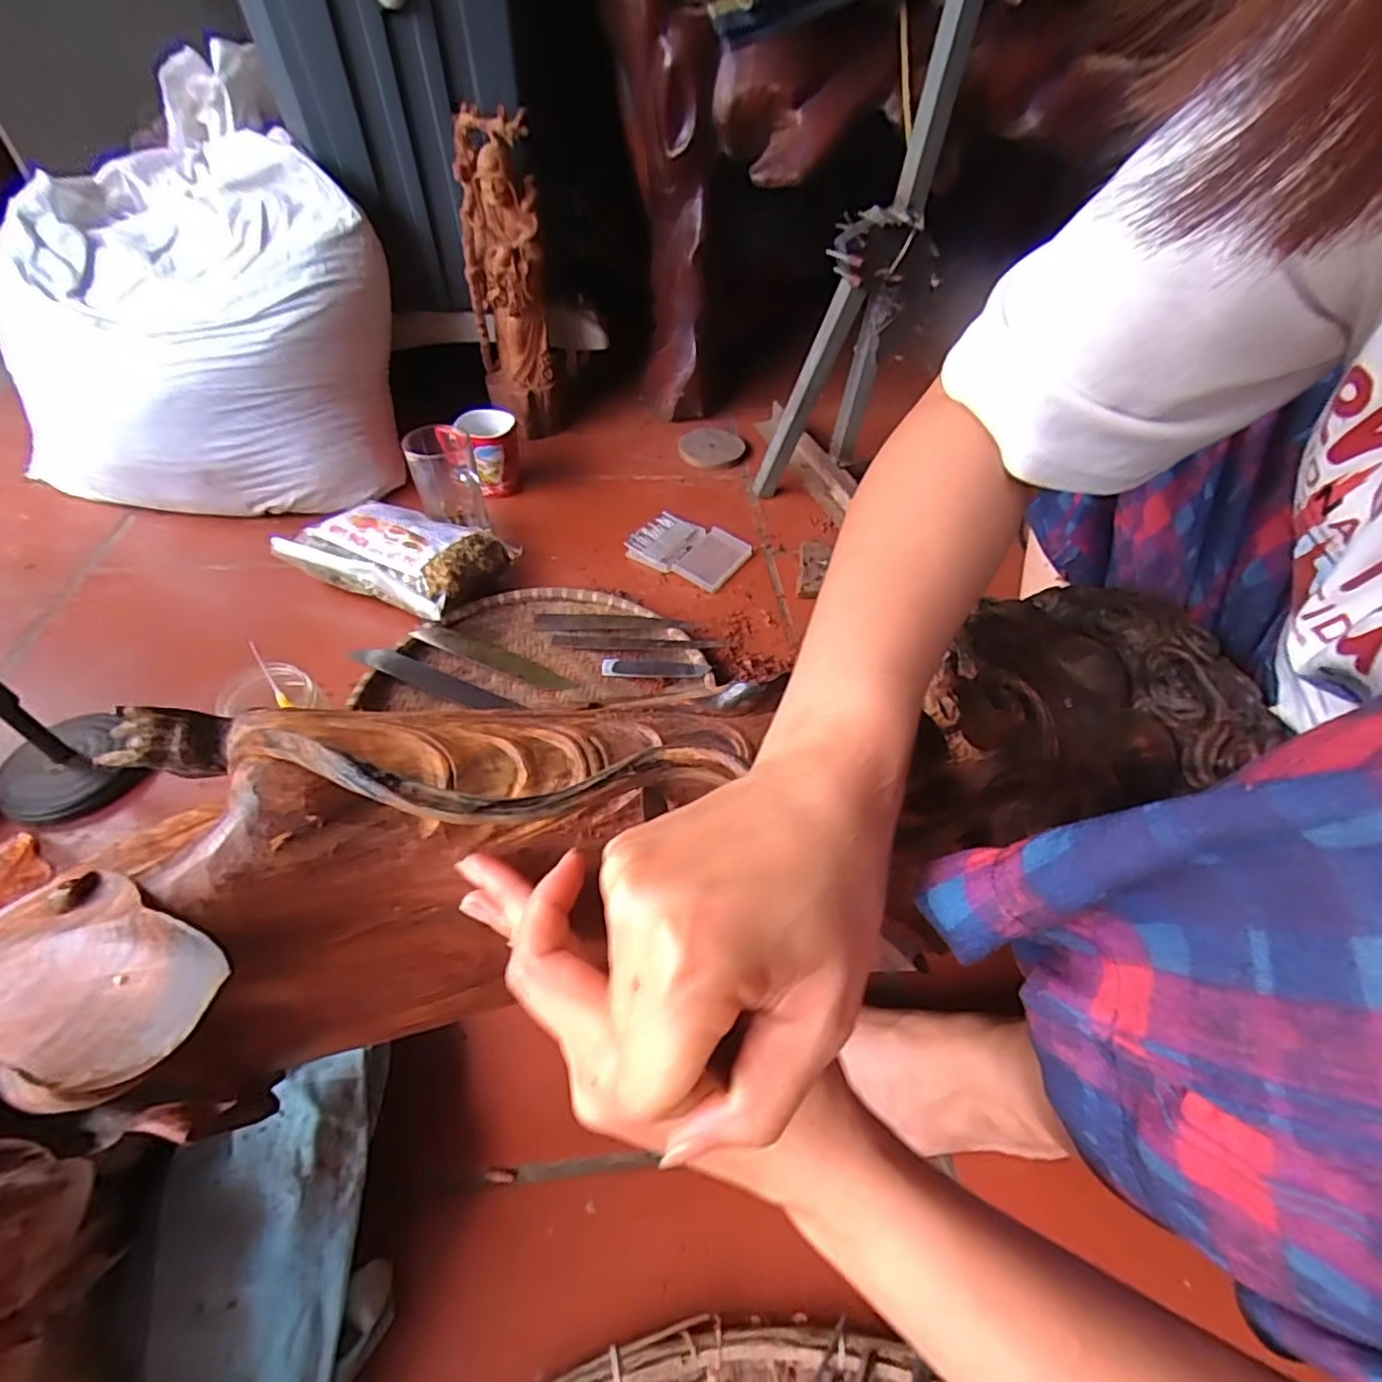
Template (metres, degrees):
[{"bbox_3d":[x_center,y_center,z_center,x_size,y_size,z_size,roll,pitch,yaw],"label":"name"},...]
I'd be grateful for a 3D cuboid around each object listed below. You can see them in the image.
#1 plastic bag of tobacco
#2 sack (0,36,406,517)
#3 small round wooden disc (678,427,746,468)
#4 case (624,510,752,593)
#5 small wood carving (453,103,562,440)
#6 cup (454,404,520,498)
[{"bbox_3d":[-0.333,-0.162,0.751,0.234,0.069,0.144,23,51,17],"label":"plastic bag of tobacco"},{"bbox_3d":[-0.641,-0.471,0.827,0.446,0.361,0.484,-33,57,-28],"label":"sack"},{"bbox_3d":[0.030,-0.372,0.988,0.100,0.009,0.102,1,48,-1],"label":"small round wooden disc"},{"bbox_3d":[-0.002,-0.179,0.816,0.131,0.021,0.103,25,52,19],"label":"case"},{"bbox_3d":[-0.243,-0.523,0.881,0.104,0.364,0.087,-9,49,-11],"label":"small wood carving"},{"bbox_3d":[-0.268,-0.322,0.884,0.075,0.092,0.071,-14,50,-14],"label":"cup"}]

